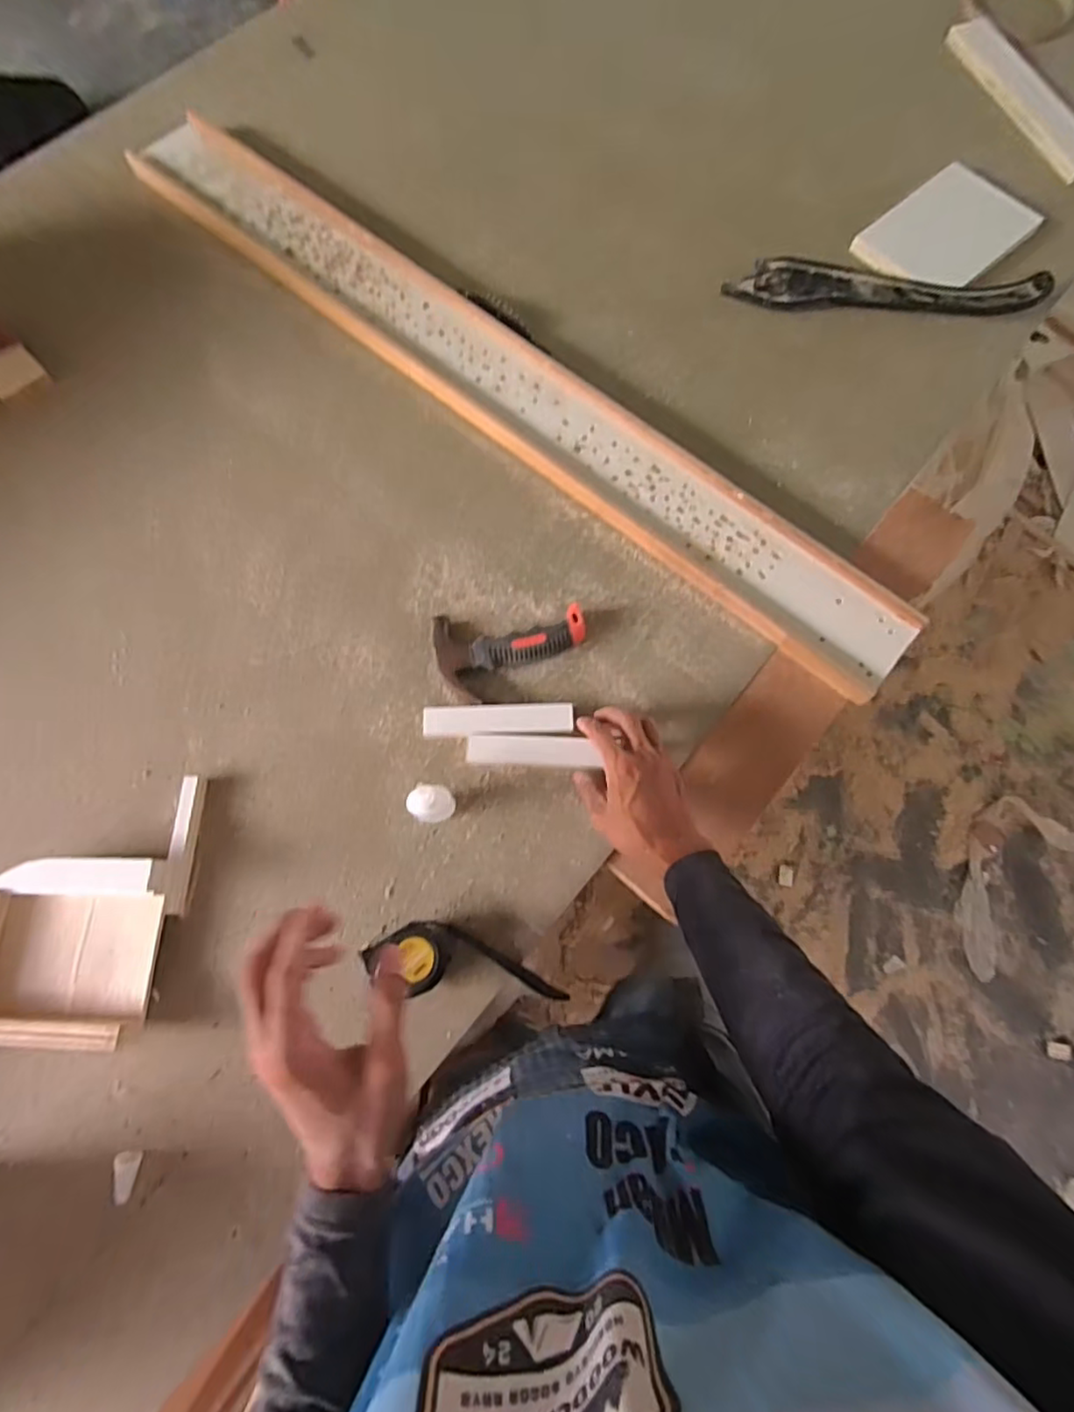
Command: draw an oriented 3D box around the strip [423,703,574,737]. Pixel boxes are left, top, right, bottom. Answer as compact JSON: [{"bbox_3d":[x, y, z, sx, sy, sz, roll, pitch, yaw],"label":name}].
[{"bbox_3d":[-0.038,0.013,0.637,0.147,0.015,0.029,-1,74,-2],"label":"strip"}]

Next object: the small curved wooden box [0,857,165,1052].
[{"bbox_3d":[-0.429,0.212,0.560,0.180,0.042,0.151,1,74,-2],"label":"small curved wooden box"}]

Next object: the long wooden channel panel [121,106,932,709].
[{"bbox_3d":[-0.051,-0.395,0.756,1.105,0.032,0.127,39,77,9],"label":"long wooden channel panel"}]

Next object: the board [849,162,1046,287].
[{"bbox_3d":[0.552,-0.636,0.851,0.239,0.011,0.151,-39,79,-12],"label":"board"}]

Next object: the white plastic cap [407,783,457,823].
[{"bbox_3d":[-0.097,0.093,0.590,0.039,0.065,0.030,-1,74,-2],"label":"white plastic cap"}]

